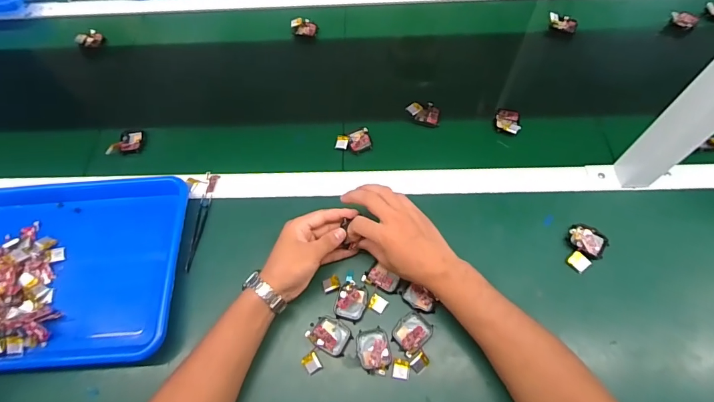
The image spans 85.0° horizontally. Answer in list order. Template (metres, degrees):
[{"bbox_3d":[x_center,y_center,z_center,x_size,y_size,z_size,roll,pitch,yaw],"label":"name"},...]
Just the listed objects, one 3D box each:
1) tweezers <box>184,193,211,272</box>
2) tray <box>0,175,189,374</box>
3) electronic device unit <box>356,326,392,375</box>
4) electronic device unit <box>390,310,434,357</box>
[{"bbox_3d":[-0.228,0.045,0.564,0.013,0.013,0.119,-1,62,3],"label":"tweezers"},{"bbox_3d":[-0.416,0.087,0.533,0.355,0.040,0.269,-5,62,1],"label":"tray"},{"bbox_3d":[0.020,0.181,0.474,0.042,0.012,0.052,0,63,4],"label":"electronic device unit"},{"bbox_3d":[0.067,0.160,0.476,0.041,0.010,0.046,39,71,20],"label":"electronic device unit"}]

